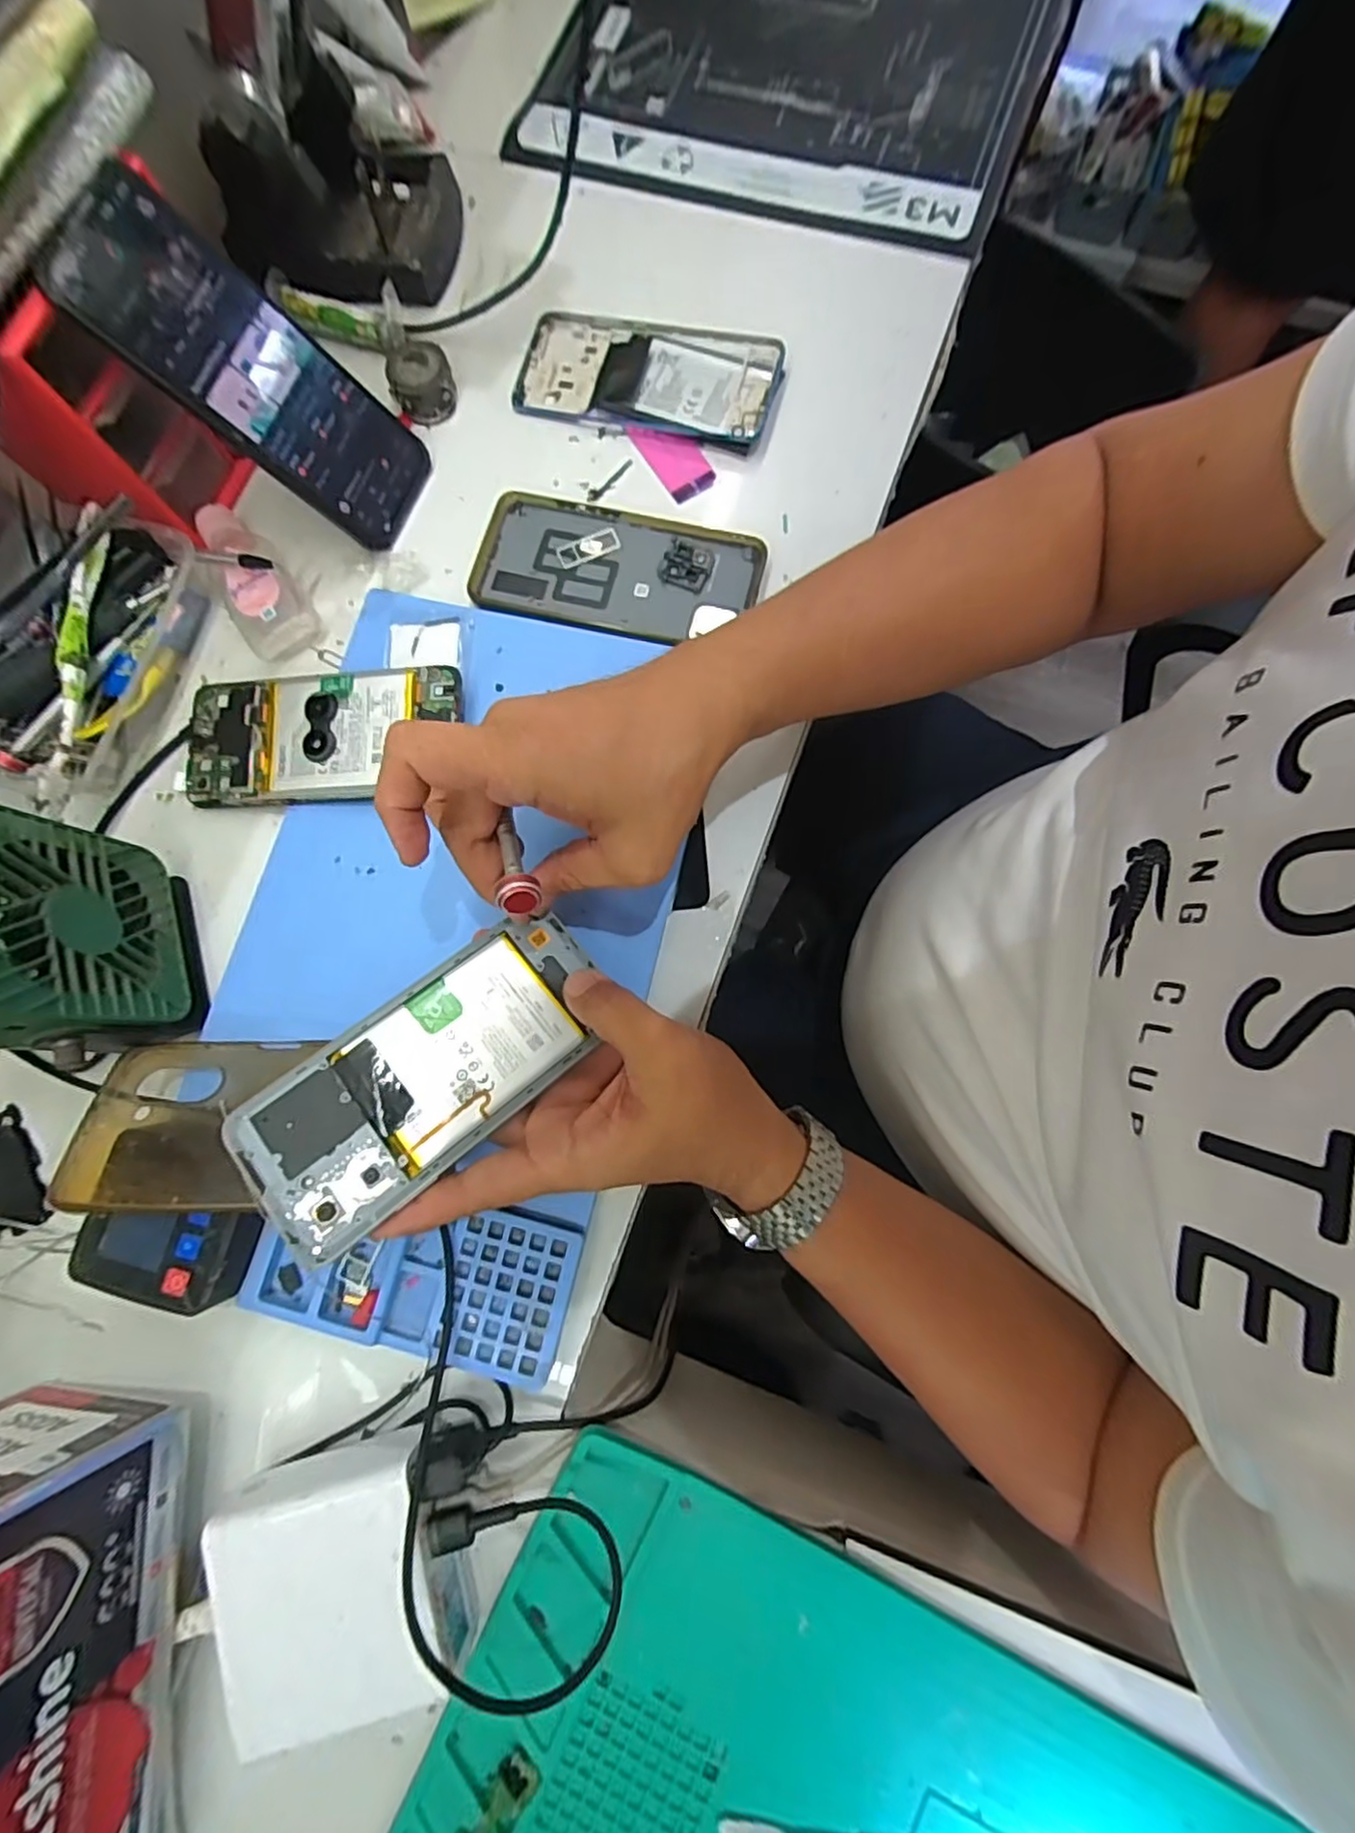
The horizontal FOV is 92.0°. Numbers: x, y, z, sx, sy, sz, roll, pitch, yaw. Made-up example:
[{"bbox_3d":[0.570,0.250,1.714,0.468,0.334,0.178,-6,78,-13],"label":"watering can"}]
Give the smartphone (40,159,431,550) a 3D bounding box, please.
[{"bbox_3d":[-0.224,-0.289,0.356,0.010,0.167,0.076,11,76,47],"label":"smartphone"}]

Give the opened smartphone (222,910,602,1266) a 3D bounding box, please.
[{"bbox_3d":[-0.108,0.066,0.288,0.162,0.005,0.076,-42,81,-17],"label":"opened smartphone"}]

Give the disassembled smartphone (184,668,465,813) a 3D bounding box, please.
[{"bbox_3d":[-0.200,-0.100,0.362,0.161,0.008,0.072,-1,83,9],"label":"disassembled smartphone"}]

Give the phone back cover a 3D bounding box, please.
[{"bbox_3d":[-0.037,-0.205,0.388,0.167,0.007,0.081,13,80,4],"label":"phone back cover"}]

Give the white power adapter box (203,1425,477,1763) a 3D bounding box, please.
[{"bbox_3d":[-0.141,0.280,0.278,0.089,0.043,0.084,-14,79,-1],"label":"white power adapter box"}]

